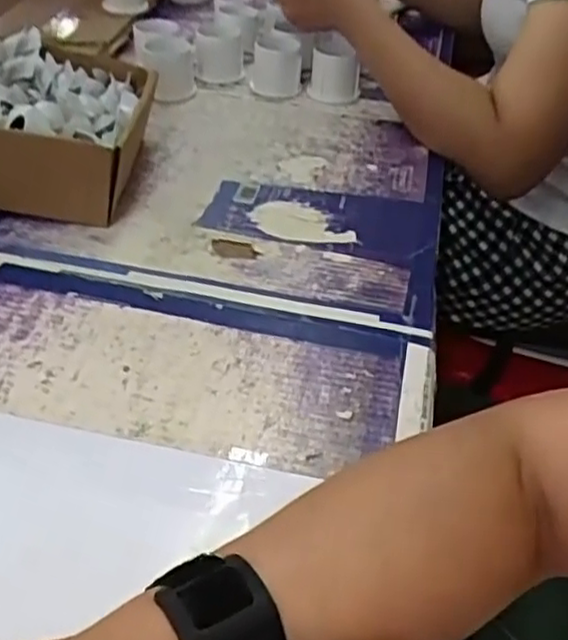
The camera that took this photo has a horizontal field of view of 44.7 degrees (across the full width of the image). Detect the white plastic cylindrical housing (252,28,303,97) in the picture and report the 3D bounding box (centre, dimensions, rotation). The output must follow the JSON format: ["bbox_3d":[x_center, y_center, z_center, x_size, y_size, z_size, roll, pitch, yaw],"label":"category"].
[{"bbox_3d":[-0.007,-0.278,0.742,0.052,0.056,0.052,2,41,-2],"label":"white plastic cylindrical housing"}]

